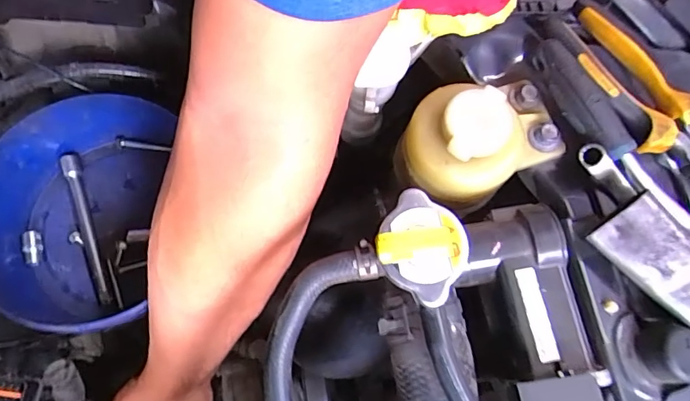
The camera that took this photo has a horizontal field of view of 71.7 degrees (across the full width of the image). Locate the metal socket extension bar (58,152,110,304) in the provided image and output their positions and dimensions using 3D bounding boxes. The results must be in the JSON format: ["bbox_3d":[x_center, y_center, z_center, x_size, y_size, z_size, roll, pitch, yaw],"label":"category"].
[{"bbox_3d":[-0.245,0.026,0.449,0.017,0.014,0.150,-19,74,-7],"label":"metal socket extension bar"}]

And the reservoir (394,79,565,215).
[{"bbox_3d":[0.086,-0.040,0.311,0.100,0.070,0.072,-17,74,-7],"label":"reservoir"}]

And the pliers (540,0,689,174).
[{"bbox_3d":[0.198,-0.065,0.312,0.057,0.028,0.169,-34,76,-11],"label":"pliers"}]

